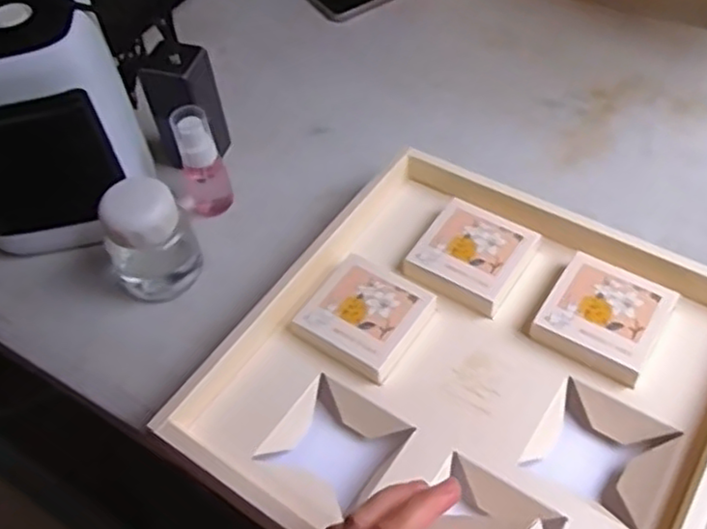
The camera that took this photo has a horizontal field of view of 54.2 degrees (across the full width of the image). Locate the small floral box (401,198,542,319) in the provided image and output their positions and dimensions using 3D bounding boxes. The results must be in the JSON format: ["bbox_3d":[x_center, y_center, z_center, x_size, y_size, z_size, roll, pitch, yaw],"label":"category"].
[{"bbox_3d":[0.100,-0.008,0.586,0.087,0.021,0.089,26,59,23],"label":"small floral box"}]

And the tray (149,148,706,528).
[{"bbox_3d":[0.103,0.081,0.539,0.349,0.064,0.352,25,59,23],"label":"tray"}]

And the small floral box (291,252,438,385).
[{"bbox_3d":[0.009,0.039,0.557,0.086,0.023,0.086,28,60,24],"label":"small floral box"}]

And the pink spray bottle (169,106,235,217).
[{"bbox_3d":[-0.151,-0.101,0.666,0.048,0.123,0.043,-21,53,-11],"label":"pink spray bottle"}]

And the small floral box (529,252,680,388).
[{"bbox_3d":[0.197,0.041,0.542,0.084,0.023,0.089,27,59,24],"label":"small floral box"}]

